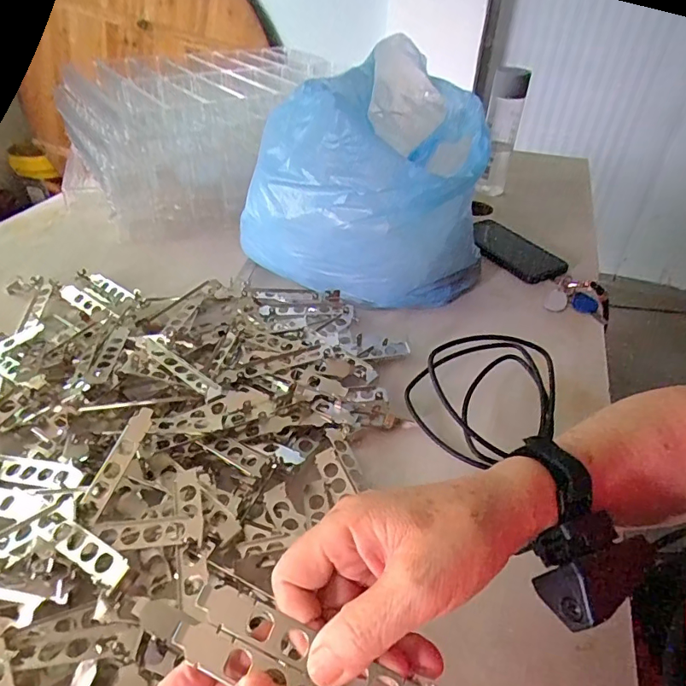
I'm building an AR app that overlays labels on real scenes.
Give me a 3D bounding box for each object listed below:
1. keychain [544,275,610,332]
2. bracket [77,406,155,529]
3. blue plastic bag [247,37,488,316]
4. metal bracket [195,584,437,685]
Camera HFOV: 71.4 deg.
[{"bbox_3d":[0.310,-0.061,0.621,0.077,0.025,0.082,21,44,22],"label":"keychain"},{"bbox_3d":[-0.174,0.092,0.365,0.020,0.010,0.095,14,56,8],"label":"bracket"},{"bbox_3d":[0.040,-0.189,0.587,0.271,0.233,0.246,-27,48,-29],"label":"blue plastic bag"},{"bbox_3d":[-0.017,0.147,0.230,0.120,0.004,0.019,19,63,13],"label":"metal bracket"}]

